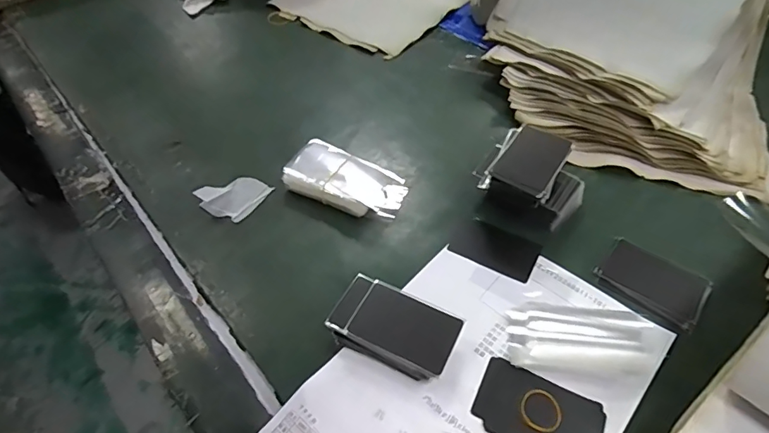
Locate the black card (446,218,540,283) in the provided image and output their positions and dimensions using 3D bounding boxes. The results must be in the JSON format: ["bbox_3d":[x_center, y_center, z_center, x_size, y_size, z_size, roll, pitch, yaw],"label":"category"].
[{"bbox_3d":[0.114,0.032,0.485,0.082,0.005,0.051,23,54,22],"label":"black card"}]

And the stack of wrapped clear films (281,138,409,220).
[{"bbox_3d":[-0.044,-0.039,0.529,0.129,0.031,0.069,19,53,19],"label":"stack of wrapped clear films"}]

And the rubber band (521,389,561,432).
[{"bbox_3d":[0.124,0.153,0.372,0.031,0.004,0.031,-2,49,2],"label":"rubber band"}]

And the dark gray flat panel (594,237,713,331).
[{"bbox_3d":[0.256,0.062,0.449,0.090,0.004,0.064,31,57,27],"label":"dark gray flat panel"}]

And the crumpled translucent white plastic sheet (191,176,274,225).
[{"bbox_3d":[-0.164,-0.025,0.522,0.048,0.030,0.064,25,55,23],"label":"crumpled translucent white plastic sheet"}]

